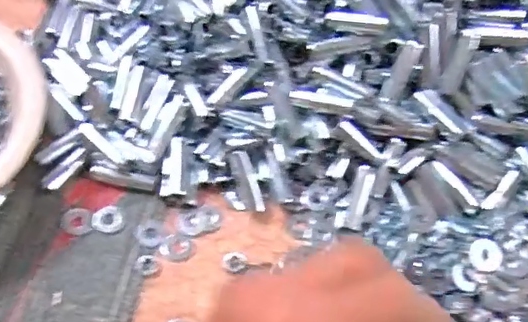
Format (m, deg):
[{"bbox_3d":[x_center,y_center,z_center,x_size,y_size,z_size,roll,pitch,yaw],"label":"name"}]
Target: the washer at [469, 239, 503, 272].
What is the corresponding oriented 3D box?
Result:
[{"bbox_3d":[0.133,0.056,0.338,0.021,0.004,0.019,-12,76,-9],"label":"washer"}]

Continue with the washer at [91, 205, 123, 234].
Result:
[{"bbox_3d":[-0.099,0.037,0.362,0.019,0.004,0.018,3,58,-5],"label":"washer"}]

